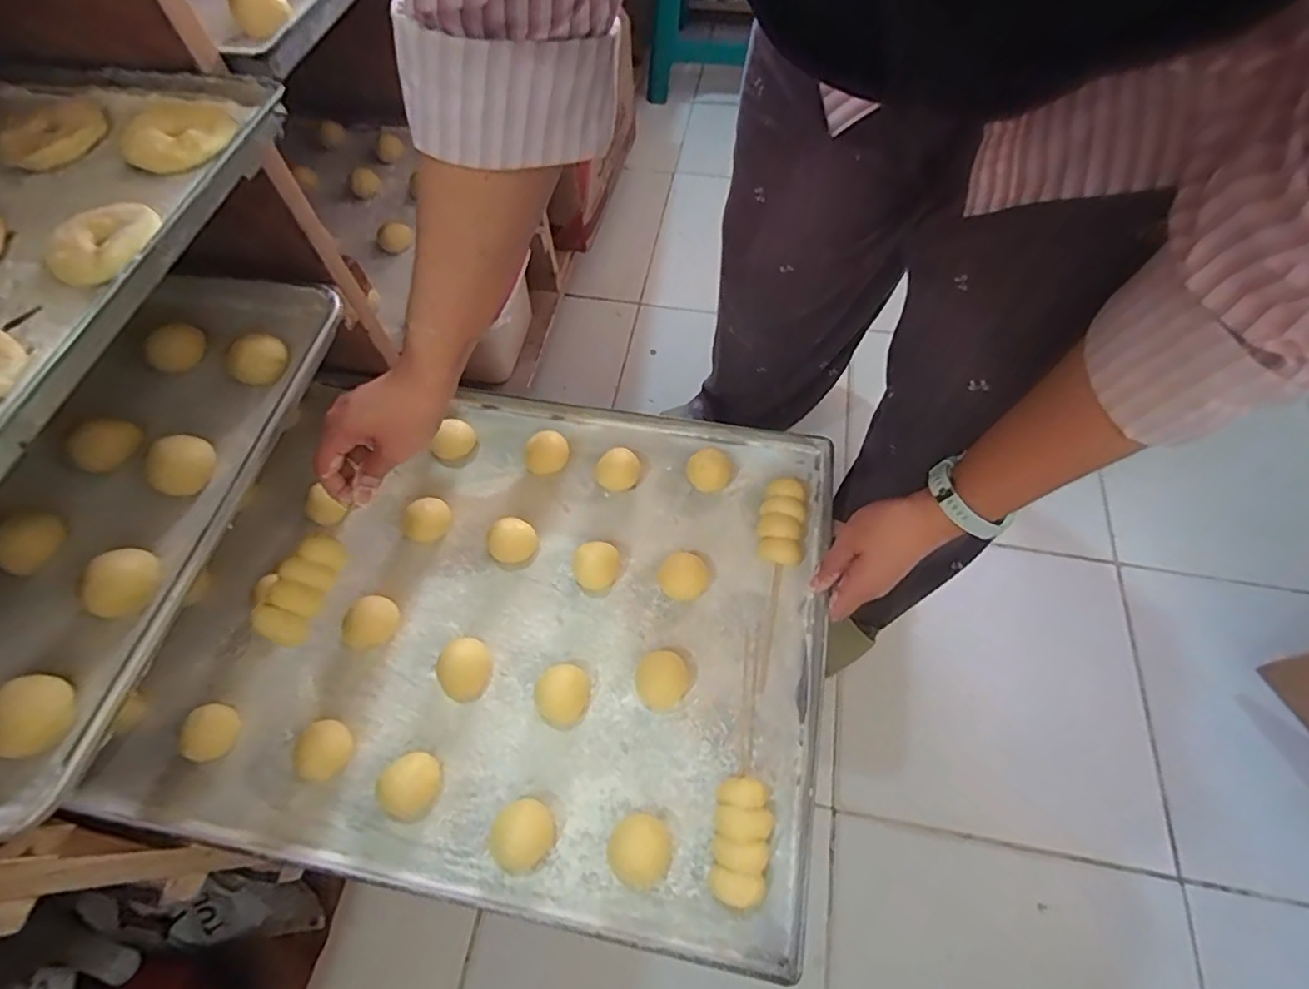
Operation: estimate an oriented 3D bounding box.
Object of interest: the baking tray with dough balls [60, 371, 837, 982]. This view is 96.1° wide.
[{"bbox_3d":[-0.131,0.089,0.494,0.531,0.033,0.409,10,62,7],"label":"baking tray with dough balls"}]

